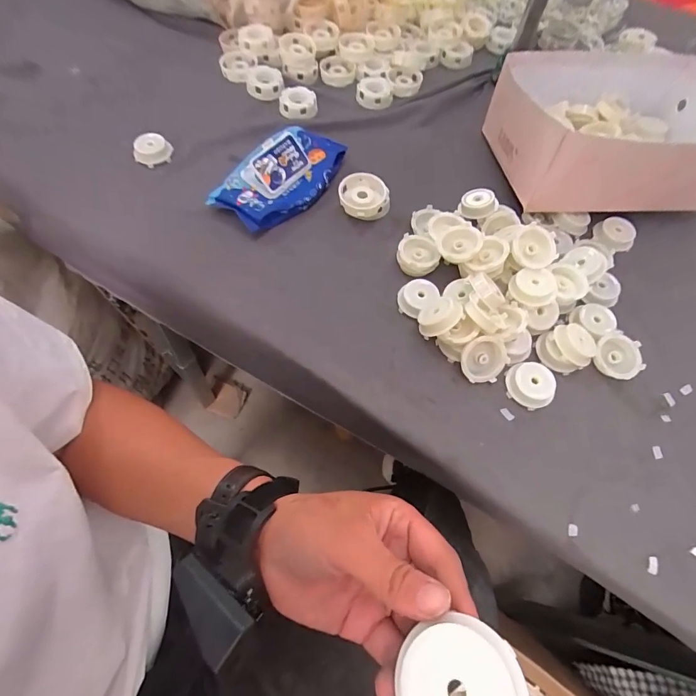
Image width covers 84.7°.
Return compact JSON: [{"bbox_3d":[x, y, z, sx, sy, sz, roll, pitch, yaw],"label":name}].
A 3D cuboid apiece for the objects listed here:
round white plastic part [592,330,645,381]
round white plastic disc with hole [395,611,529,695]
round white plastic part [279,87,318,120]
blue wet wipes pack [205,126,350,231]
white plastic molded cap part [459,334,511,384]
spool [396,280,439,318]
[{"bbox_3d":[0.317,0.011,0.449,0.055,0.021,0.053,0,64,-1],"label":"round white plastic part"},{"bbox_3d":[0.051,0.154,0.170,0.056,0.013,0.051,-31,46,9],"label":"round white plastic disc with hole"},{"bbox_3d":[-0.083,-0.409,0.639,0.059,0.025,0.059,0,64,-1],"label":"round white plastic part"},{"bbox_3d":[-0.096,-0.248,0.548,0.114,0.063,0.203,40,70,16],"label":"blue wet wipes pack"},{"bbox_3d":[0.153,0.011,0.432,0.053,0.018,0.053,-5,106,-10],"label":"white plastic molded cap part"},{"bbox_3d":[0.085,-0.064,0.479,0.042,0.020,0.050,42,70,17],"label":"spool"}]

